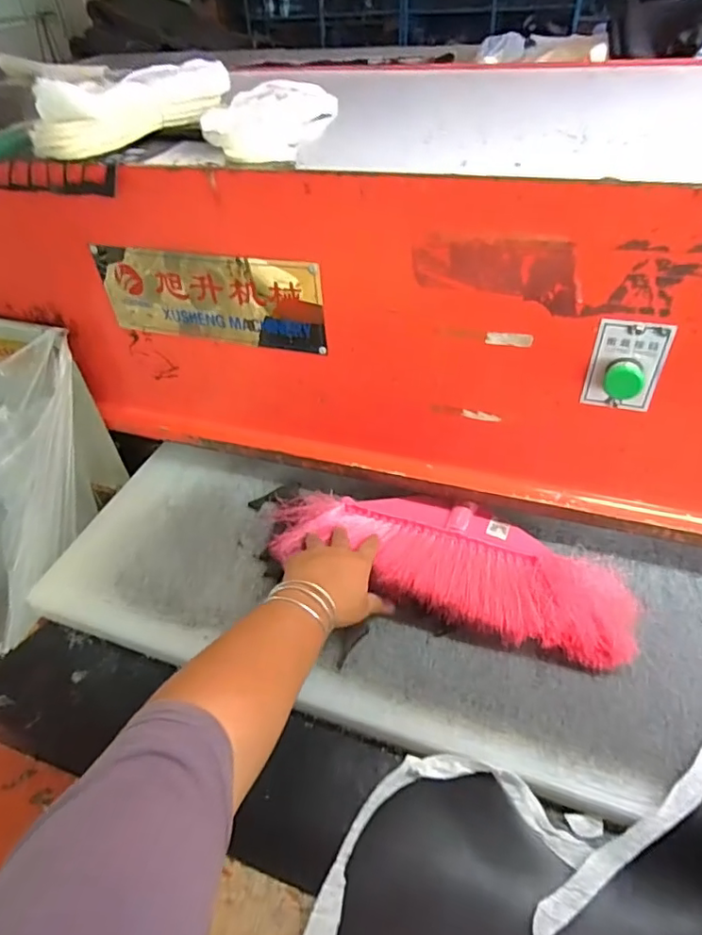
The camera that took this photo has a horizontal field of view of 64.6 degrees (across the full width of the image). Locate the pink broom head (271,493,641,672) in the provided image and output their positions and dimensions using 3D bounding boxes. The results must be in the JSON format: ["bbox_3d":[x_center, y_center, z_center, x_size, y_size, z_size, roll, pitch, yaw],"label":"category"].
[{"bbox_3d":[0.111,0.099,0.631,0.395,0.044,0.162,18,47,25],"label":"pink broom head"}]

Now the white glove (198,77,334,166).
[{"bbox_3d":[-0.087,-0.403,0.635,0.104,0.044,0.262,4,43,10],"label":"white glove"}]

